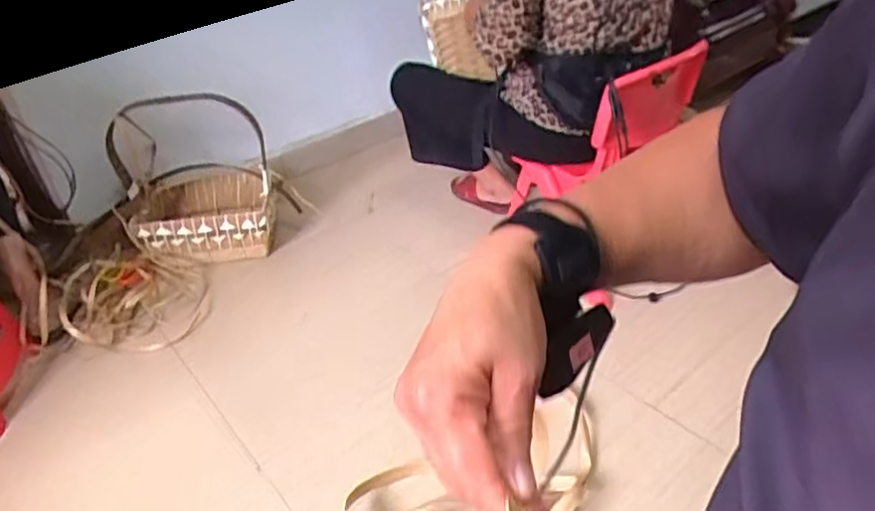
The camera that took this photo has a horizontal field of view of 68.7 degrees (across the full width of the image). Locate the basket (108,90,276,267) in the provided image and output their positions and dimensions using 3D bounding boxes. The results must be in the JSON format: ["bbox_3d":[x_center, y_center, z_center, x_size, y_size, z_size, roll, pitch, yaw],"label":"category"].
[{"bbox_3d":[-0.594,-0.178,1.556,0.361,0.389,0.209,-5,35,2],"label":"basket"}]

